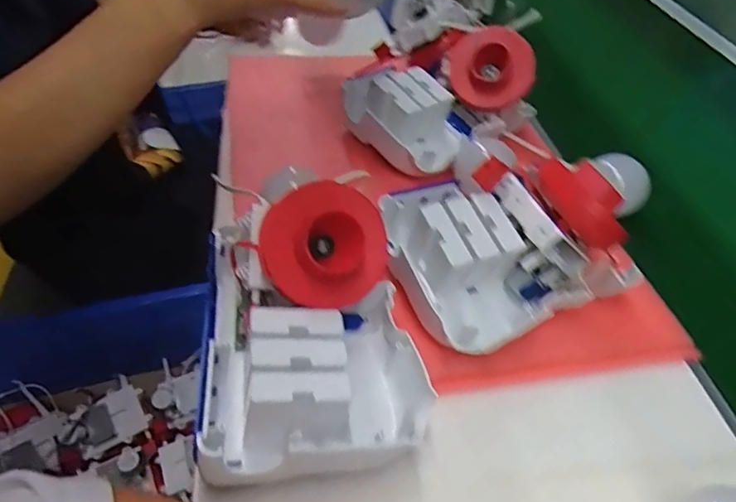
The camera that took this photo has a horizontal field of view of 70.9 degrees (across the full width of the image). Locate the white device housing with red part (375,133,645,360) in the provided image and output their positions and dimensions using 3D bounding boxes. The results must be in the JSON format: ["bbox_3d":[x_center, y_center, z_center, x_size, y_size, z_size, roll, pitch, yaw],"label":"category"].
[{"bbox_3d":[0.115,-0.011,0.419,0.181,0.098,0.139,-12,48,-17],"label":"white device housing with red part"}]

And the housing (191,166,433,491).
[{"bbox_3d":[-0.040,0.045,0.343,0.137,0.108,0.170,-6,47,-11],"label":"housing"}]

